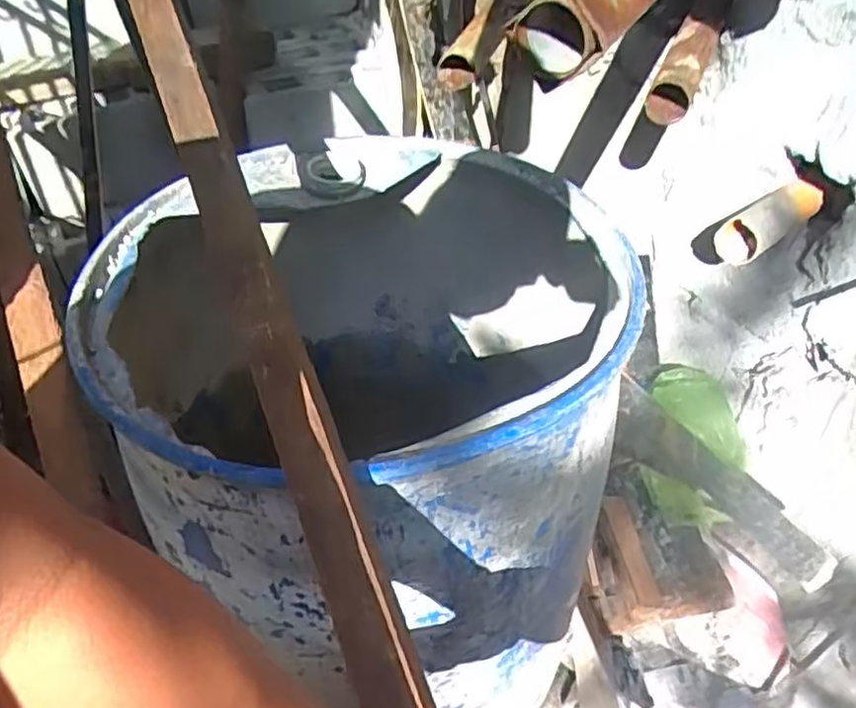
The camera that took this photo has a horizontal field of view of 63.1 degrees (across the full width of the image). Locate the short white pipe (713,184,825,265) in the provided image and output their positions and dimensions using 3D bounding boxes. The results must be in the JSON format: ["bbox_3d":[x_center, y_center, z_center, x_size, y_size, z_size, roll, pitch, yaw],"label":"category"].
[{"bbox_3d":[0.450,-0.173,0.930,0.155,0.071,0.064,-30,50,-31],"label":"short white pipe"}]

